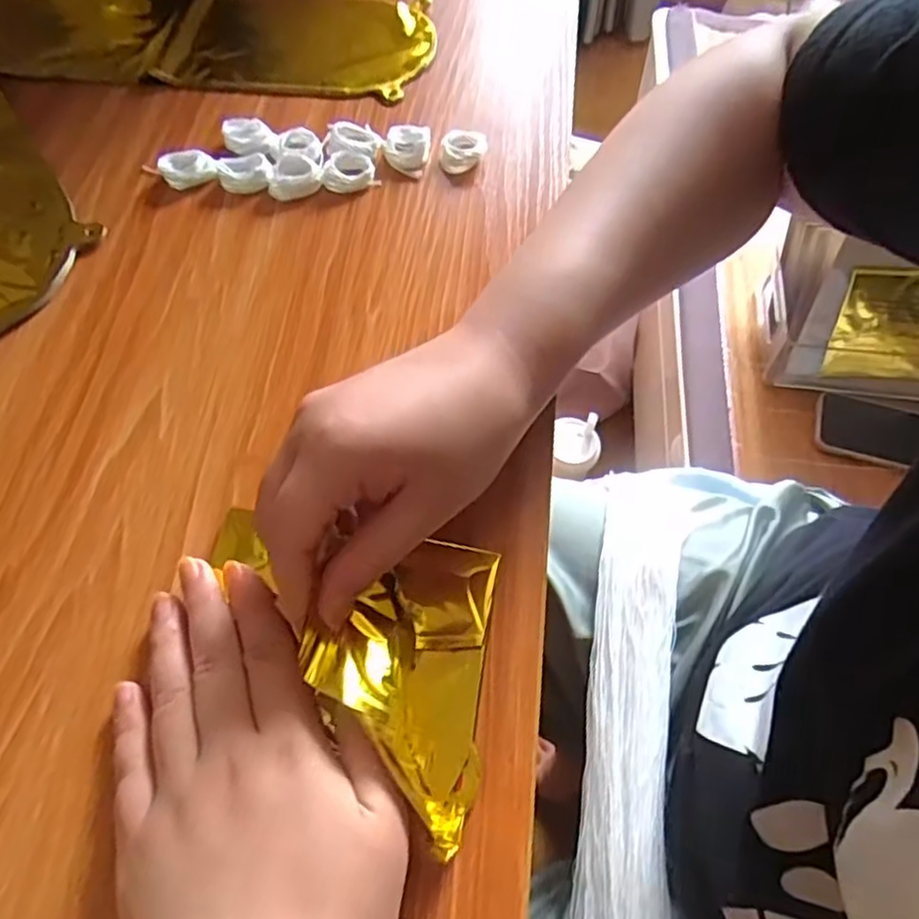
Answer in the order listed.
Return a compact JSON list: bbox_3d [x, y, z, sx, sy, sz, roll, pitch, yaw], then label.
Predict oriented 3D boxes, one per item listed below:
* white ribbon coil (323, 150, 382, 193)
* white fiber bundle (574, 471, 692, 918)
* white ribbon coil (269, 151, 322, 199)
[{"bbox_3d":[-0.067,-0.176,0.413,0.033,0.011,0.026,-11,61,-6],"label":"white ribbon coil"},{"bbox_3d":[0.106,0.236,0.413,0.064,0.041,0.447,8,61,5],"label":"white fiber bundle"},{"bbox_3d":[-0.099,-0.172,0.411,0.030,0.010,0.030,0,60,0],"label":"white ribbon coil"}]

